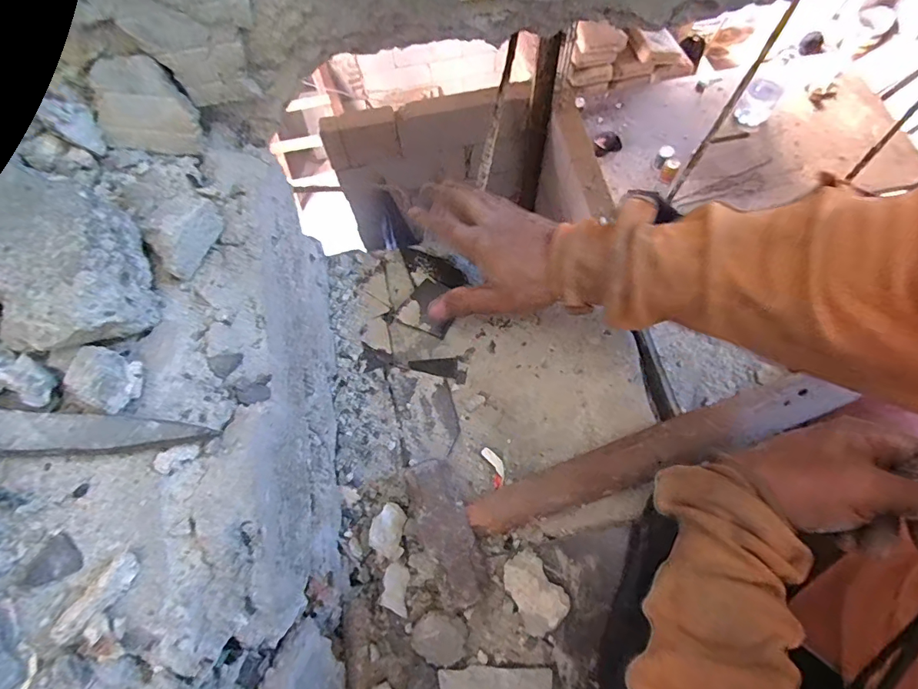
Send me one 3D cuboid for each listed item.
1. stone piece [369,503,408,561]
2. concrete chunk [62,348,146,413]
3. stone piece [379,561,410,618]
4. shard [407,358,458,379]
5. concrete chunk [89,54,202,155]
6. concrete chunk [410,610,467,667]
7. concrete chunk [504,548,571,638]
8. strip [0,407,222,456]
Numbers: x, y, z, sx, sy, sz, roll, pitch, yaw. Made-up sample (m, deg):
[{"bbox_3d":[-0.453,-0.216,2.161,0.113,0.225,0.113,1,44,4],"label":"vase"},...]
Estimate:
[{"bbox_3d":[-0.052,0.137,0.339,0.023,0.020,0.037,5,67,4],"label":"stone piece"},{"bbox_3d":[-0.158,0.015,0.208,0.029,0.023,0.022,26,70,12],"label":"concrete chunk"},{"bbox_3d":[-0.045,0.175,0.328,0.019,0.006,0.033,11,56,-20],"label":"stone piece"},{"bbox_3d":[-0.023,0.020,0.410,0.042,0.007,0.017,1,67,3],"label":"shard"},{"bbox_3d":[-0.180,-0.137,0.264,0.050,0.051,0.010,-3,43,-4],"label":"concrete chunk"},{"bbox_3d":[-0.013,0.200,0.316,0.036,0.016,0.031,7,67,5],"label":"concrete chunk"},{"bbox_3d":[0.054,0.175,0.328,0.035,0.013,0.050,-26,68,-9],"label":"concrete chunk"},{"bbox_3d":[-0.167,0.040,0.202,0.120,0.015,0.020,3,67,3],"label":"strip"}]

